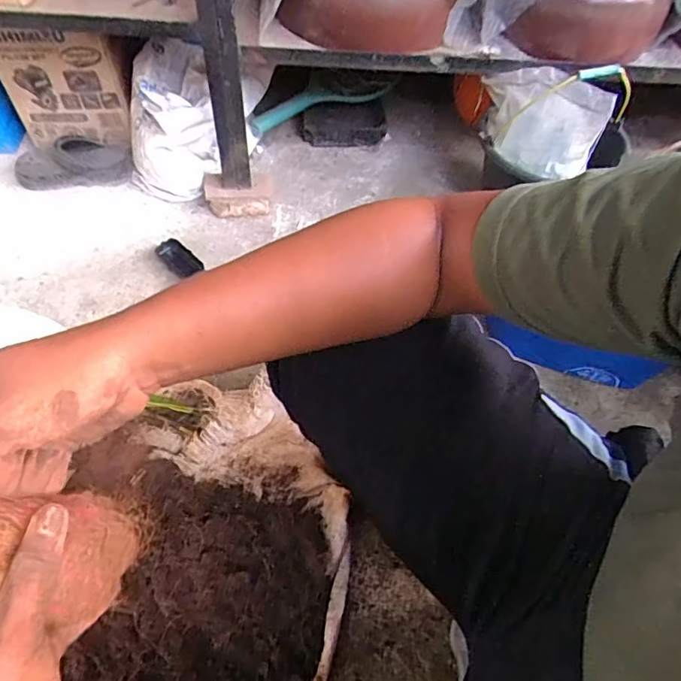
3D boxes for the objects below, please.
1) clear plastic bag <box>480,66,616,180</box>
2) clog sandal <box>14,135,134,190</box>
[{"bbox_3d":[0.341,-0.386,0.903,0.061,0.157,0.220,-35,65,-23],"label":"clear plastic bag"},{"bbox_3d":[-0.576,-0.398,1.132,0.236,0.077,0.120,-3,57,-5],"label":"clog sandal"}]

